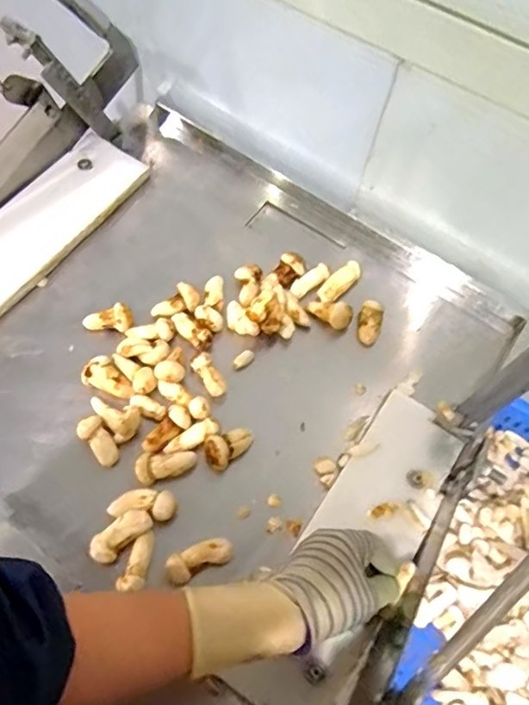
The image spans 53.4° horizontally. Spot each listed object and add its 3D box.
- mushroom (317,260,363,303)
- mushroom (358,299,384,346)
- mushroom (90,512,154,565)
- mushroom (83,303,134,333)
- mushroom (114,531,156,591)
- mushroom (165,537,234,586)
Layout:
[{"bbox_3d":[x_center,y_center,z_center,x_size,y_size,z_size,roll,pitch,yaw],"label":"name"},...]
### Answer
[{"bbox_3d":[0.089,-0.082,0.628,0.062,0.023,0.023,-41,73,-20],"label":"mushroom"},{"bbox_3d":[0.120,-0.032,0.602,0.027,0.030,0.042,18,64,5],"label":"mushroom"},{"bbox_3d":[-0.131,0.168,0.483,0.058,0.024,0.026,-37,72,-19],"label":"mushroom"},{"bbox_3d":[-0.171,-0.036,0.576,0.055,0.022,0.024,-8,63,13],"label":"mushroom"},{"bbox_3d":[-0.112,0.189,0.476,0.021,0.023,0.050,17,64,5],"label":"mushroom"},{"bbox_3d":[-0.058,0.189,0.482,0.060,0.024,0.025,-22,67,-13],"label":"mushroom"}]

